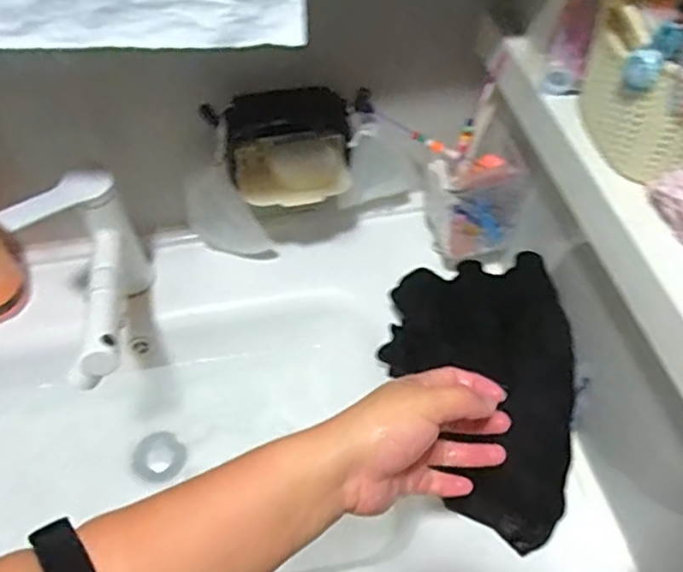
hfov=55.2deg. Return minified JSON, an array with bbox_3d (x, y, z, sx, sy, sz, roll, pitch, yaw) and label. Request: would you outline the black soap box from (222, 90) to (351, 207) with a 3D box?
[{"bbox_3d":[-0.058,-0.142,0.658,0.133,0.074,0.114,-1,52,-1],"label":"black soap box"}]

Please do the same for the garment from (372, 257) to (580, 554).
[{"bbox_3d":[0.137,0.086,0.592,0.149,0.113,0.250,-11,53,-9],"label":"garment"}]

